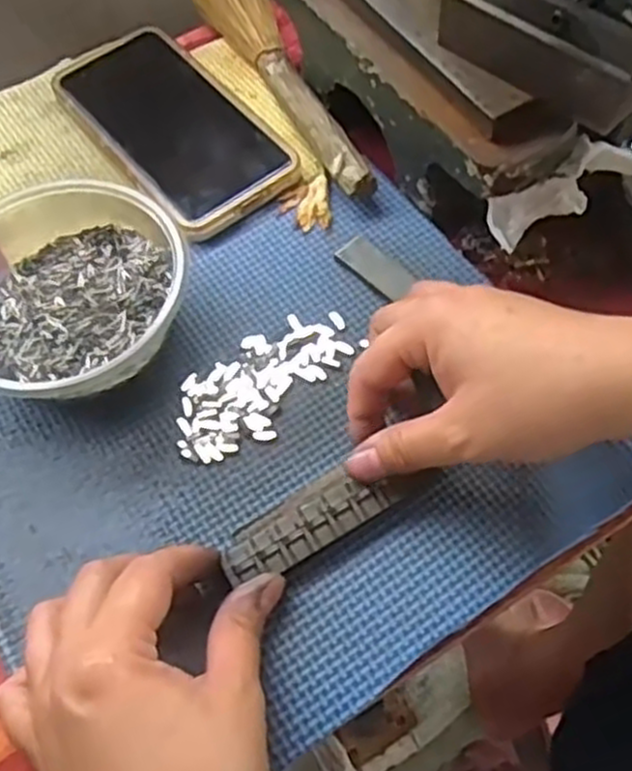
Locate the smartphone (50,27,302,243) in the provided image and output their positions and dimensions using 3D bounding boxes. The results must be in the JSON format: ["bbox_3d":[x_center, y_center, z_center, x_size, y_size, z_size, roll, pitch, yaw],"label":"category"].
[{"bbox_3d":[-0.082,-0.148,0.435,0.078,0.007,0.156,-34,65,-15],"label":"smartphone"}]

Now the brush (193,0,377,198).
[{"bbox_3d":[-0.027,-0.190,0.451,0.037,0.023,0.229,-21,62,-8],"label":"brush"}]

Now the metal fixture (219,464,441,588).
[{"bbox_3d":[0.003,0.054,0.326,0.089,0.013,0.031,-24,63,-11],"label":"metal fixture"}]

